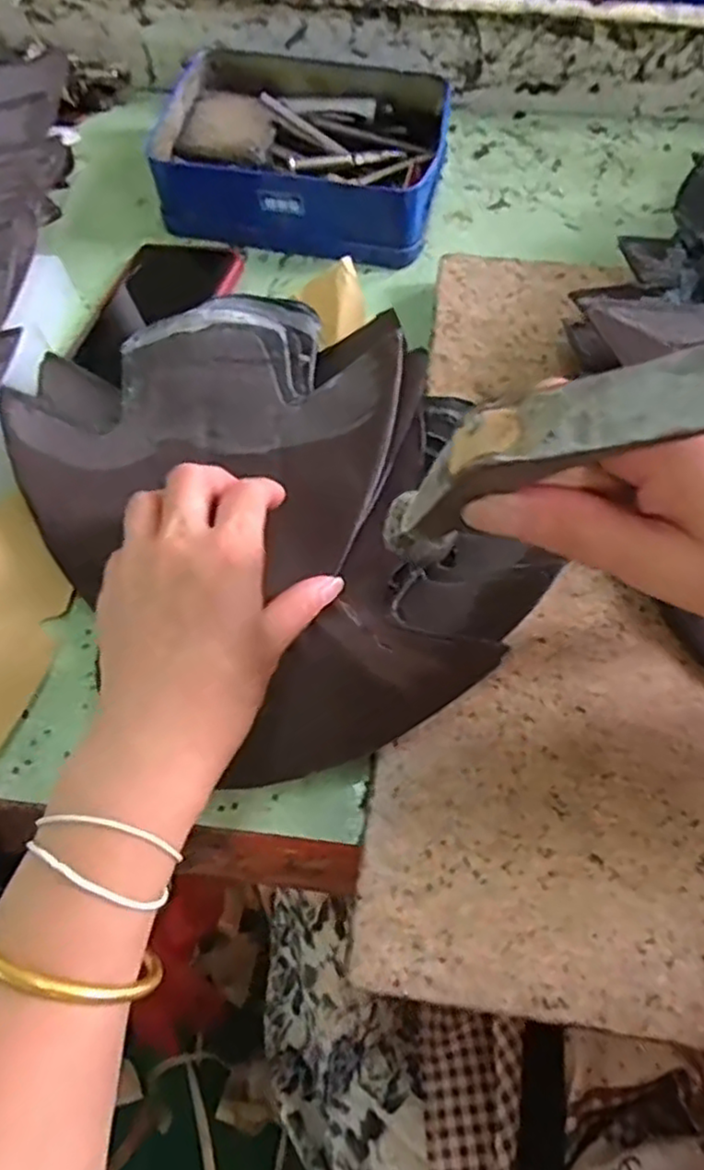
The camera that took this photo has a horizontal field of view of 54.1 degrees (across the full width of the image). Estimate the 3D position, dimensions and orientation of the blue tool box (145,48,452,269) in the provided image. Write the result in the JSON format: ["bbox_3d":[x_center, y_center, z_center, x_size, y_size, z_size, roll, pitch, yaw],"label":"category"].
[{"bbox_3d":[-0.034,-0.282,0.455,0.184,0.049,0.123,11,66,6],"label":"blue tool box"}]

